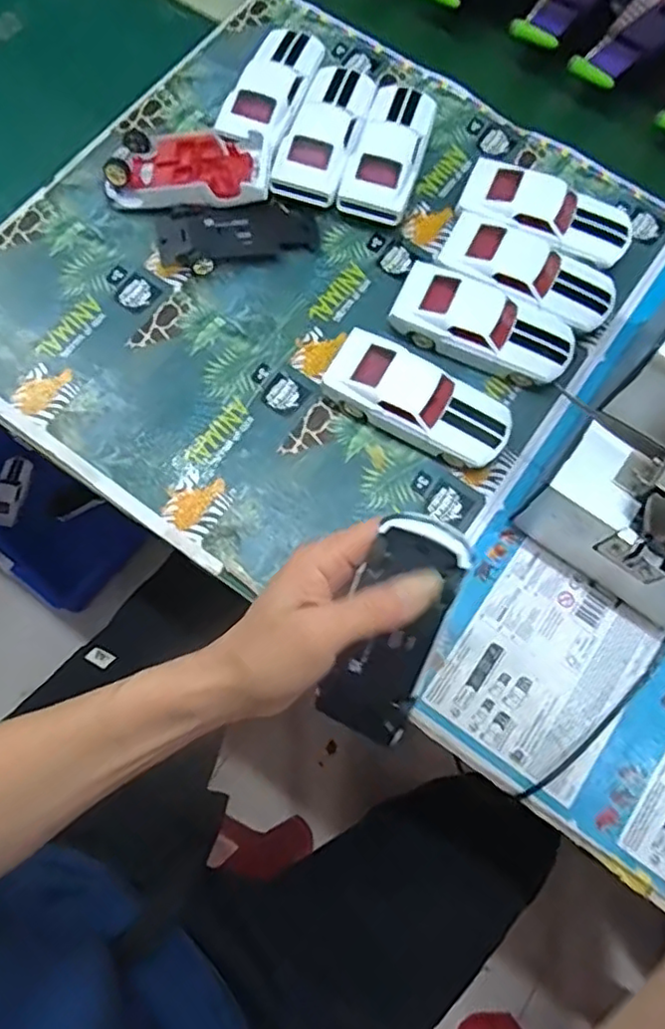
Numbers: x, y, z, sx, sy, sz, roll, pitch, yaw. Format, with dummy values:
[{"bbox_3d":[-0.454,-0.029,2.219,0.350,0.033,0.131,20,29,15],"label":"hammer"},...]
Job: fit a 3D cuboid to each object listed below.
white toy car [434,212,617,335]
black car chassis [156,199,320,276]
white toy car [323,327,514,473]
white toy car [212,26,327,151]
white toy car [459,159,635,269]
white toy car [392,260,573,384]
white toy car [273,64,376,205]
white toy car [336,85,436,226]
[{"bbox_3d":[0.143,-0.175,0.465,0.128,0.035,0.056,21,73,4],"label":"white toy car"},{"bbox_3d":[-0.072,-0.214,0.478,0.118,0.015,0.049,-12,73,-6],"label":"black car chassis"},{"bbox_3d":[0.060,-0.078,0.433,0.130,0.036,0.055,29,75,7],"label":"white toy car"},{"bbox_3d":[-0.047,-0.345,0.510,0.058,0.032,0.133,22,74,5],"label":"white toy car"},{"bbox_3d":[0.163,-0.228,0.479,0.131,0.035,0.063,19,74,5],"label":"white toy car"},{"bbox_3d":[0.109,-0.136,0.452,0.130,0.035,0.056,22,75,6],"label":"white toy car"},{"bbox_3d":[-0.002,-0.305,0.497,0.054,0.027,0.132,19,73,3],"label":"white toy car"},{"bbox_3d":[0.046,-0.285,0.493,0.051,0.030,0.123,18,73,3],"label":"white toy car"}]

